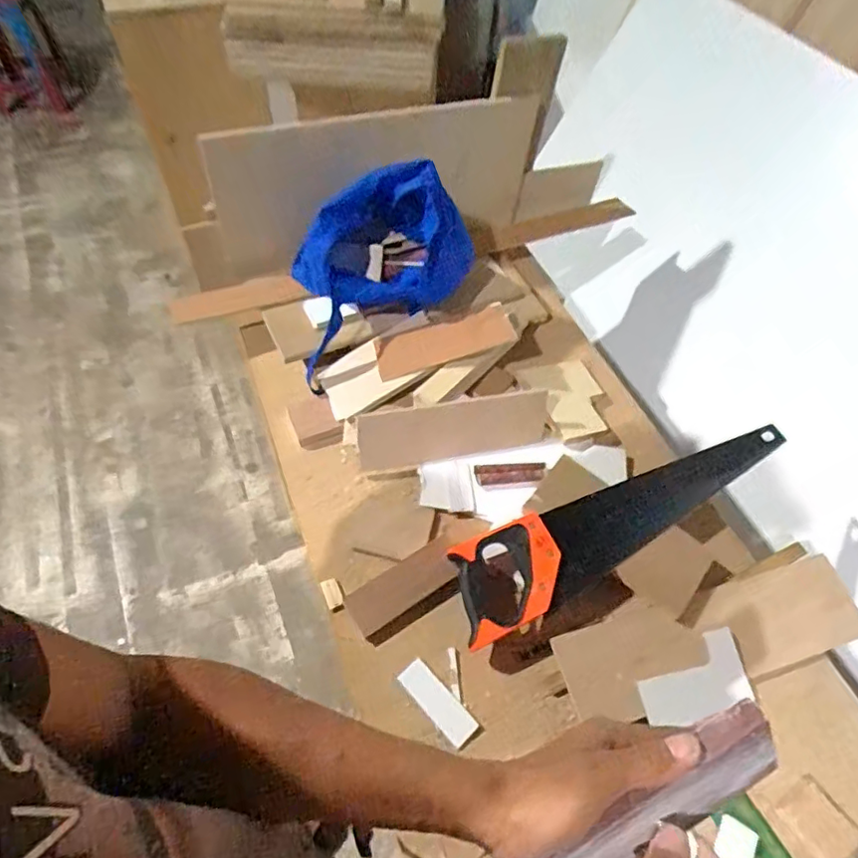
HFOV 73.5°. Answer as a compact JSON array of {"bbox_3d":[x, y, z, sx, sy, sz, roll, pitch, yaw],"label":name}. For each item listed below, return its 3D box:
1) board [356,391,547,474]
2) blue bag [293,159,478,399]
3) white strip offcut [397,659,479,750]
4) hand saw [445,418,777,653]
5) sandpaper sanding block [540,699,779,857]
[{"bbox_3d":[0.033,0.003,0.729,0.241,0.085,0.009,-10,36,-7],"label":"board"},{"bbox_3d":[-0.057,-0.217,0.742,0.247,0.188,0.145,-13,56,-13],"label":"blue bag"},{"bbox_3d":[0.009,0.292,0.613,0.031,0.004,0.093,-42,72,-13],"label":"white strip offcut"},{"bbox_3d":[0.254,0.108,0.715,0.503,0.042,0.107,-21,58,-18],"label":"hand saw"},{"bbox_3d":[0.120,0.228,0.333,0.183,0.075,0.012,-33,32,-3],"label":"sandpaper sanding block"}]

